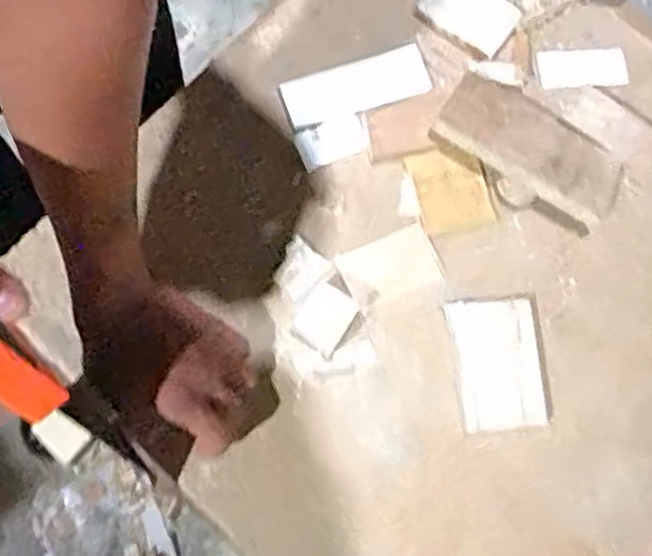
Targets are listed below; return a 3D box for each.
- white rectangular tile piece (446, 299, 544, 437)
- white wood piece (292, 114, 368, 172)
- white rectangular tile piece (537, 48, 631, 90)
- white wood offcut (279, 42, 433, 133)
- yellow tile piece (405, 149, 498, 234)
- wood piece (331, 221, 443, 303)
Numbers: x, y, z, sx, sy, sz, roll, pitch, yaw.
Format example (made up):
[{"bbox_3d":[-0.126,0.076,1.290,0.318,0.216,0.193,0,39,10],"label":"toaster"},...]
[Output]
[{"bbox_3d":[0.132,0.066,0.567,0.065,0.004,0.098,-6,77,-3],"label":"white rectangular tile piece"},{"bbox_3d":[0.004,-0.113,0.608,0.057,0.006,0.034,-22,78,-6],"label":"white wood piece"},{"bbox_3d":[0.223,-0.182,0.637,0.077,0.005,0.037,-4,77,-2],"label":"white rectangular tile piece"},{"bbox_3d":[0.024,-0.161,0.614,0.122,0.006,0.048,-18,78,-6],"label":"white wood offcut"},{"bbox_3d":[0.102,-0.073,0.602,0.059,0.006,0.070,-15,77,-5],"label":"yellow tile piece"},{"bbox_3d":[0.050,-0.009,0.587,0.074,0.004,0.050,-23,78,-6],"label":"wood piece"}]

